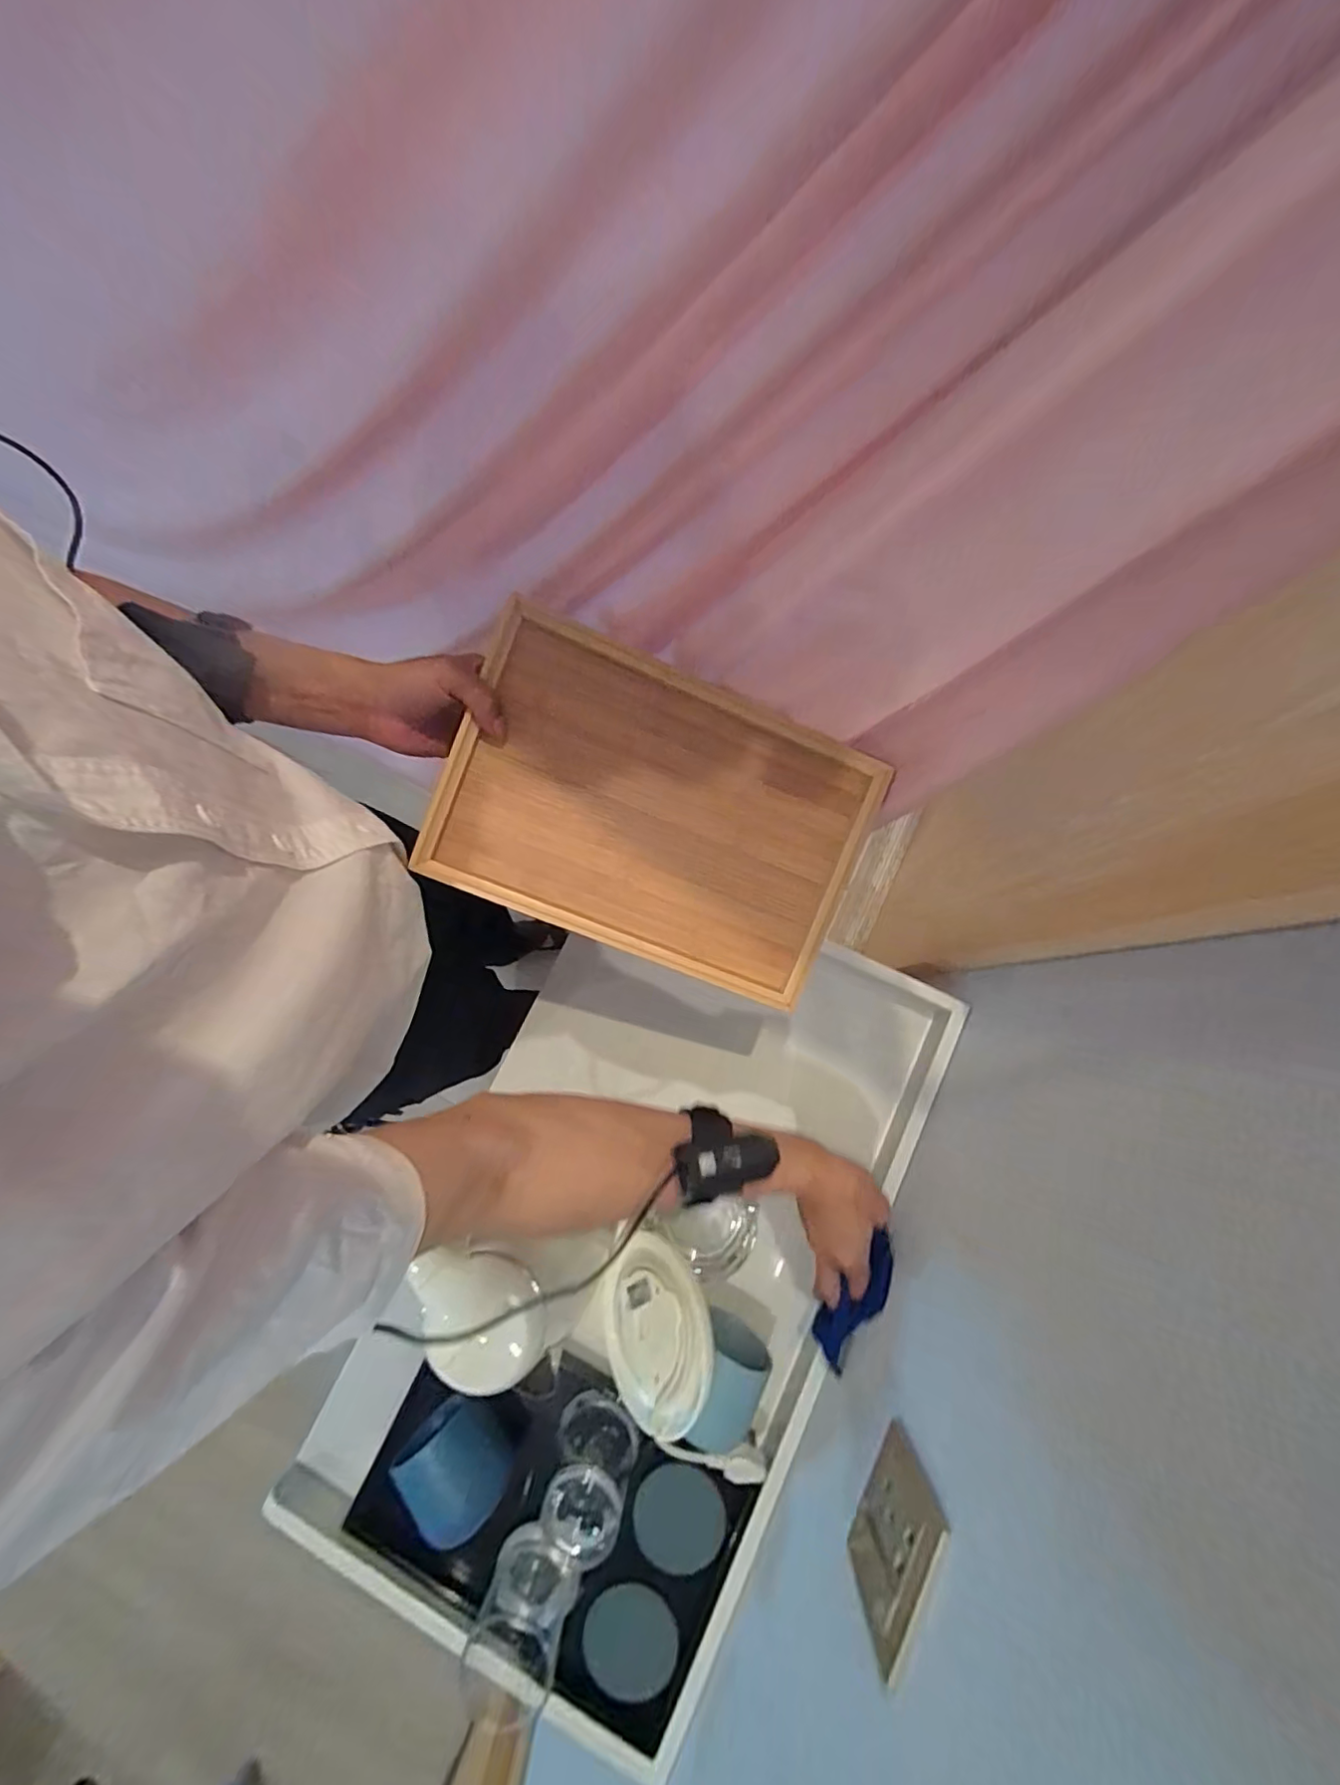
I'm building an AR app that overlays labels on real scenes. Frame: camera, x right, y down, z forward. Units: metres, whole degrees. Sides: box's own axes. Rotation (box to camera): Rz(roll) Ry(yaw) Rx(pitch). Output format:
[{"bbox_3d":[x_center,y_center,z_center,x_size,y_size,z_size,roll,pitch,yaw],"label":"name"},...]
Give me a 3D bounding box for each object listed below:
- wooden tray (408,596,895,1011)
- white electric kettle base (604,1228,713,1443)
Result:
[{"bbox_3d":[-0.005,-0.061,0.463,0.332,0.019,0.219,22,94,-9],"label":"wooden tray"},{"bbox_3d":[-0.015,0.408,0.529,0.132,0.016,0.146,-49,49,29],"label":"white electric kettle base"}]

